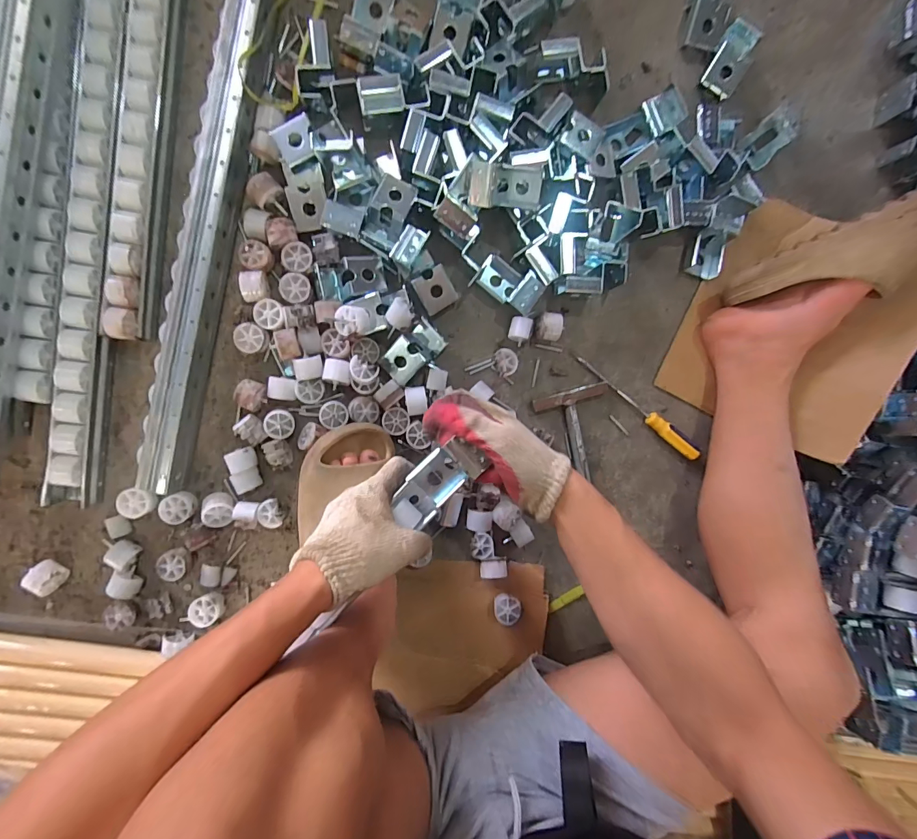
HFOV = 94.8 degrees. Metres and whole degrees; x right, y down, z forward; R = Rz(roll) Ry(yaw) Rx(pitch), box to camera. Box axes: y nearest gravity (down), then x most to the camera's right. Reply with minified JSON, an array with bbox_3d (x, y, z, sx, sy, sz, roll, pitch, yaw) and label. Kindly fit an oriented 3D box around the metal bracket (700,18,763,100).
[{"bbox_3d":[0.364,-0.483,0.565,0.046,0.031,0.090,27,89,-8],"label":"metal bracket"}]

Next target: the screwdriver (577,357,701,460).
[{"bbox_3d":[0.249,-0.018,0.576,0.209,0.026,0.022,39,87,-8],"label":"screwdriver"}]

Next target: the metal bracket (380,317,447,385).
[{"bbox_3d":[-0.056,-0.086,0.532,0.084,0.030,0.049,-42,97,-4],"label":"metal bracket"}]

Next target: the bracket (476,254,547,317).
[{"bbox_3d":[0.066,-0.174,0.539,0.079,0.042,0.049,37,87,-8],"label":"bracket"}]

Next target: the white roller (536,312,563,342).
[{"bbox_3d":[0.119,-0.121,0.557,0.028,0.035,0.035,14,90,-8],"label":"white roller"}]

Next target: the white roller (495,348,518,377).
[{"bbox_3d":[0.063,-0.076,0.558,0.027,0.021,0.035,-17,95,-7],"label":"white roller"}]

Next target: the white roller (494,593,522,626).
[{"bbox_3d":[0.064,0.248,0.556,0.034,0.029,0.032,0,92,-8],"label":"white roller"}]

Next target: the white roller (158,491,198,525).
[{"bbox_3d":[-0.343,0.108,0.520,0.036,0.026,0.034,0,92,-8],"label":"white roller"}]

